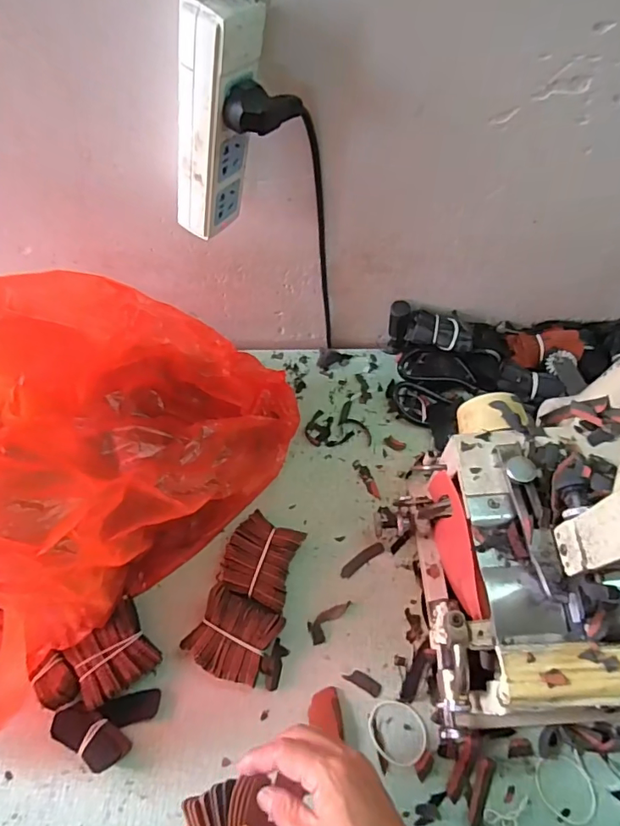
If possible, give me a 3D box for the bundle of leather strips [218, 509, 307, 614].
[{"bbox_3d":[-0.052,0.158,0.527,0.074,0.036,0.083,18,66,10],"label":"bundle of leather strips"}]

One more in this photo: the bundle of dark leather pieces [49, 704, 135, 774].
[{"bbox_3d":[-0.203,0.300,0.453,0.070,0.019,0.034,29,68,15],"label":"bundle of dark leather pieces"}]

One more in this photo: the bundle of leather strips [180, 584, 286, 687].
[{"bbox_3d":[-0.075,0.219,0.480,0.076,0.041,0.074,26,67,14],"label":"bundle of leather strips"}]

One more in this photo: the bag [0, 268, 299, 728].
[{"bbox_3d":[-0.237,0.037,0.437,0.245,0.332,0.440,35,70,17],"label":"bag"}]

